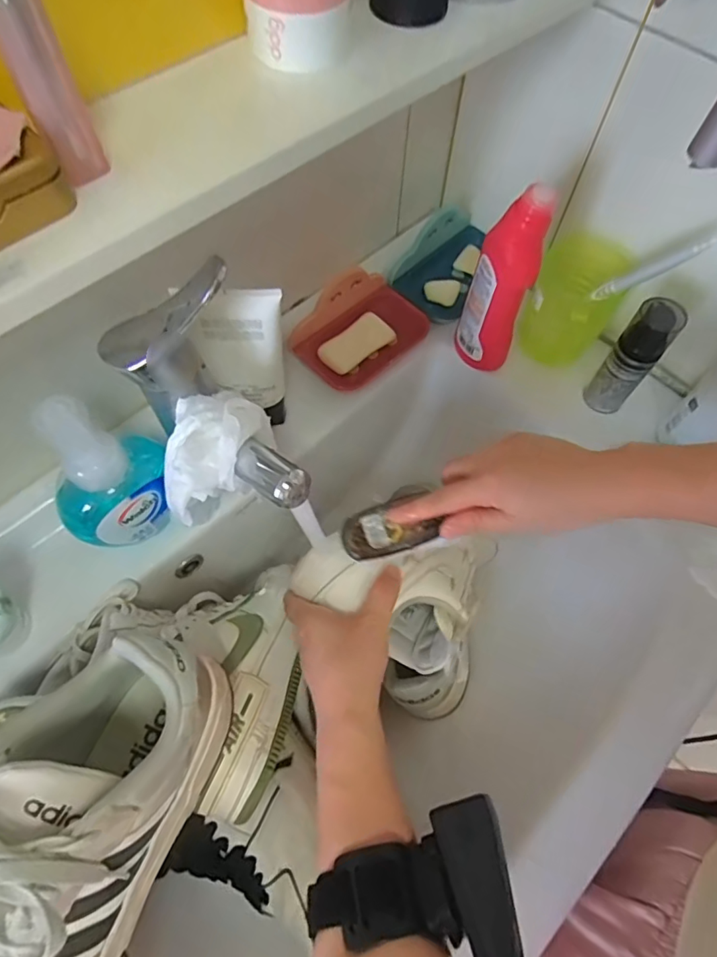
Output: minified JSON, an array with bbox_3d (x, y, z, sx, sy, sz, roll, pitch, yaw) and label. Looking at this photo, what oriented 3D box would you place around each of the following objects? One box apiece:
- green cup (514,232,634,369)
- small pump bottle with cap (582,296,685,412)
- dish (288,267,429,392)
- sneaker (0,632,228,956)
[{"bbox_3d":[0.205,-0.171,0.511,0.075,0.086,0.081,26,66,10],"label":"green cup"},{"bbox_3d":[0.249,-0.108,0.486,0.037,0.121,0.037,30,67,13],"label":"small pump bottle with cap"},{"bbox_3d":[0.002,-0.152,0.531,0.130,0.063,0.081,-37,70,-17],"label":"dish"},{"bbox_3d":[-0.160,0.196,0.270,0.092,0.094,0.224,19,65,8],"label":"sneaker"}]

